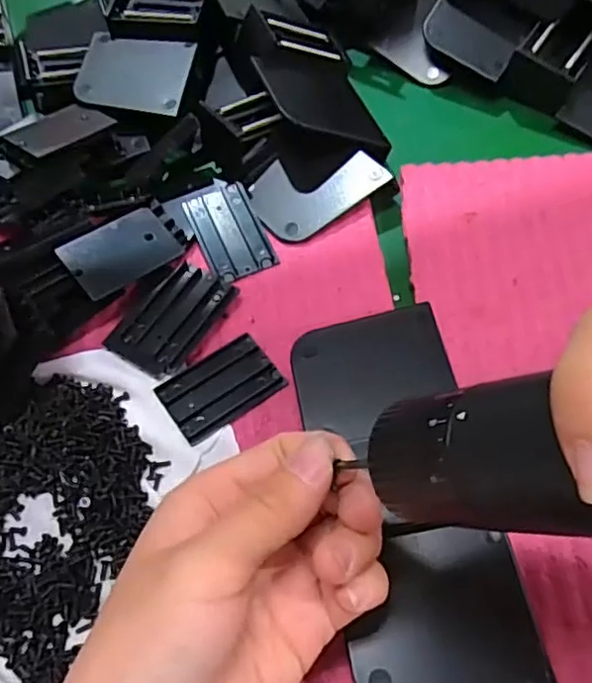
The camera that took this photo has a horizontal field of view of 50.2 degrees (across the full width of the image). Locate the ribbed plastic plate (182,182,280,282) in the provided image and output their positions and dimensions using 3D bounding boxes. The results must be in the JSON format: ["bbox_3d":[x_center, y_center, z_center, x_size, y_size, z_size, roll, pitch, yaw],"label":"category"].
[{"bbox_3d":[-0.035,-0.060,0.342,0.034,0.009,0.054,-23,63,-9],"label":"ribbed plastic plate"}]

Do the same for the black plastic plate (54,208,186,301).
[{"bbox_3d":[-0.089,-0.047,0.324,0.055,0.004,0.033,-36,85,-28],"label":"black plastic plate"}]

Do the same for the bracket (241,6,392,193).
[{"bbox_3d":[0.003,-0.143,0.372,0.073,0.032,0.110,-11,68,-40],"label":"bracket"}]

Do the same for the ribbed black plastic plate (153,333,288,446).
[{"bbox_3d":[-0.036,0.021,0.302,0.054,0.004,0.034,-33,65,-13],"label":"ribbed black plastic plate"}]

